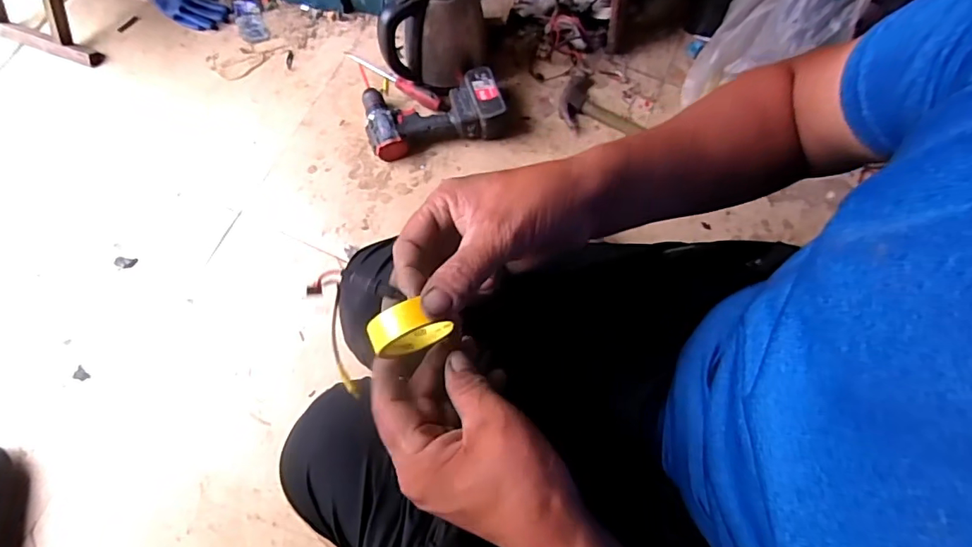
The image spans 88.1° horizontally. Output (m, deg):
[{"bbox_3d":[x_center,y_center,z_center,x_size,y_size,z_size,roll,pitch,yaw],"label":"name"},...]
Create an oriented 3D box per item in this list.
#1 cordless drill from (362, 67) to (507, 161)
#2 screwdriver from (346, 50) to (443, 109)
[{"bbox_3d":[-0.093,-0.289,0.922,0.251,0.072,0.135,-8,73,-2],"label":"cordless drill"},{"bbox_3d":[-0.182,-0.379,0.966,0.228,0.030,0.021,35,76,11],"label":"screwdriver"}]

